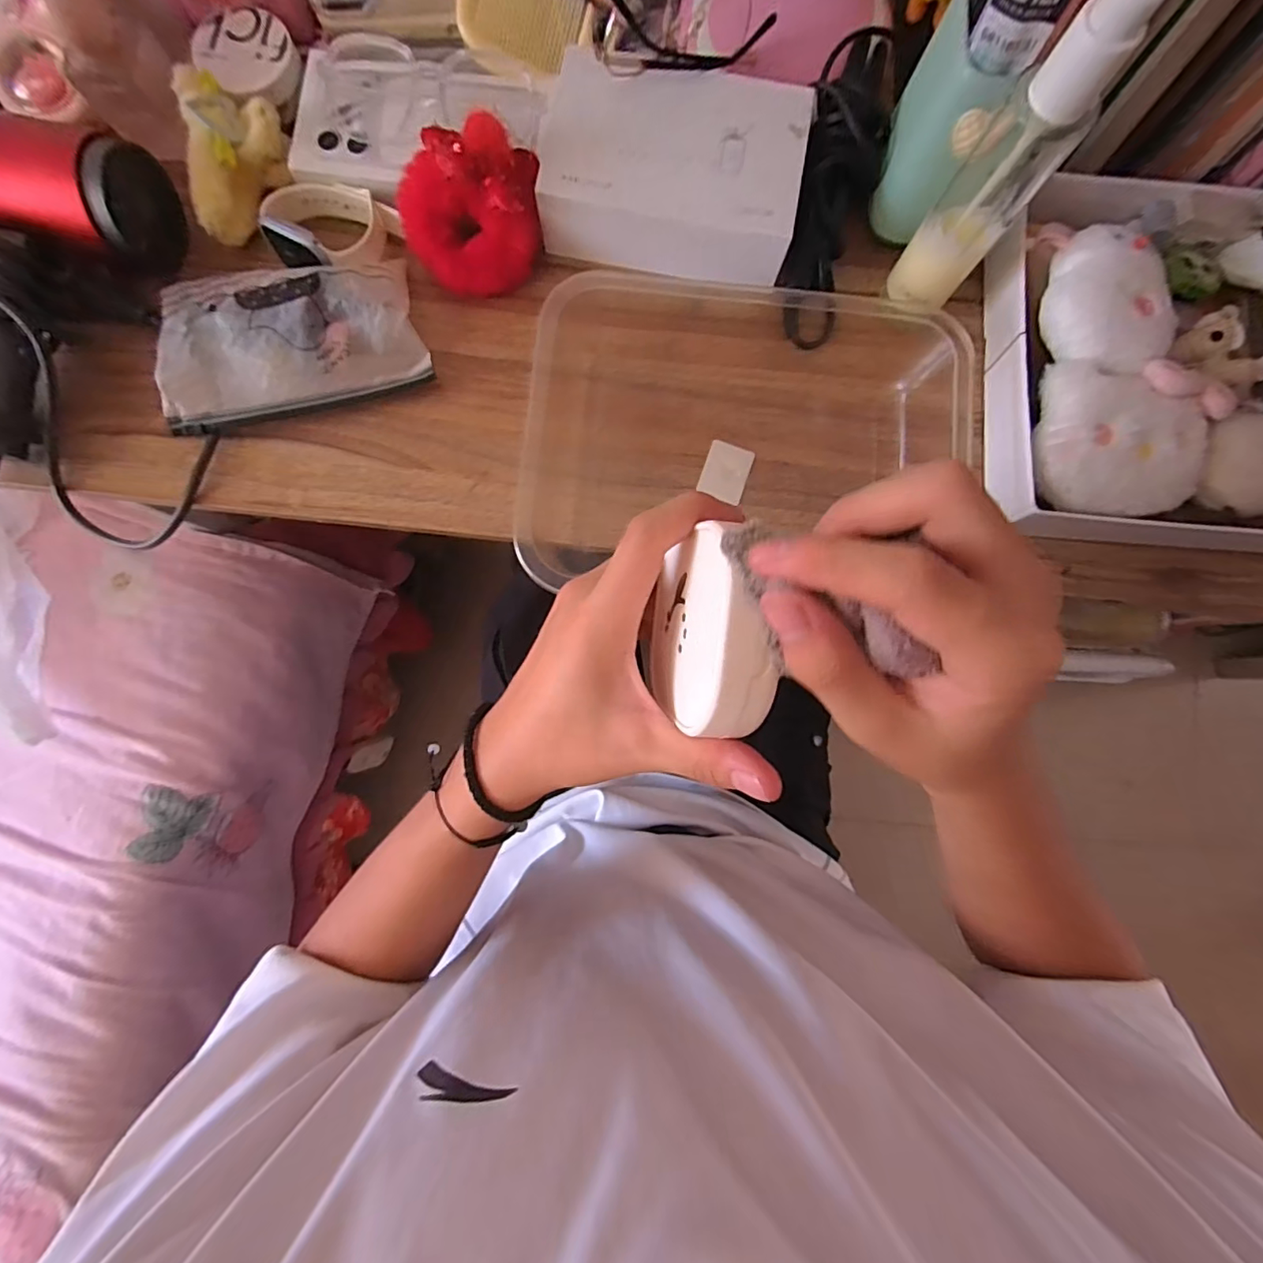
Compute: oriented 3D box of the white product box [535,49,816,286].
[{"bbox_3d":[0.025,-0.302,0.357,0.166,0.038,0.128,10,84,0],"label":"white product box"}]

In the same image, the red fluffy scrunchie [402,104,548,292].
[{"bbox_3d":[-0.101,-0.268,0.344,0.088,0.062,0.069,-15,85,-3],"label":"red fluffy scrunchie"}]

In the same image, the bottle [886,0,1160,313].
[{"bbox_3d":[0.196,-0.242,0.287,0.041,0.159,0.034,38,85,2],"label":"bottle"}]

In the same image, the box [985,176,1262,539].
[{"bbox_3d":[0.391,-0.175,0.343,0.302,0.060,0.234,4,84,-1],"label":"box"}]

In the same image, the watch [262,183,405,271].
[{"bbox_3d":[-0.200,-0.267,0.355,0.070,0.031,0.062,25,84,1],"label":"watch"}]

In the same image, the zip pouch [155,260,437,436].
[{"bbox_3d":[-0.224,-0.191,0.354,0.164,0.031,0.086,-12,85,-3],"label":"zip pouch"}]

